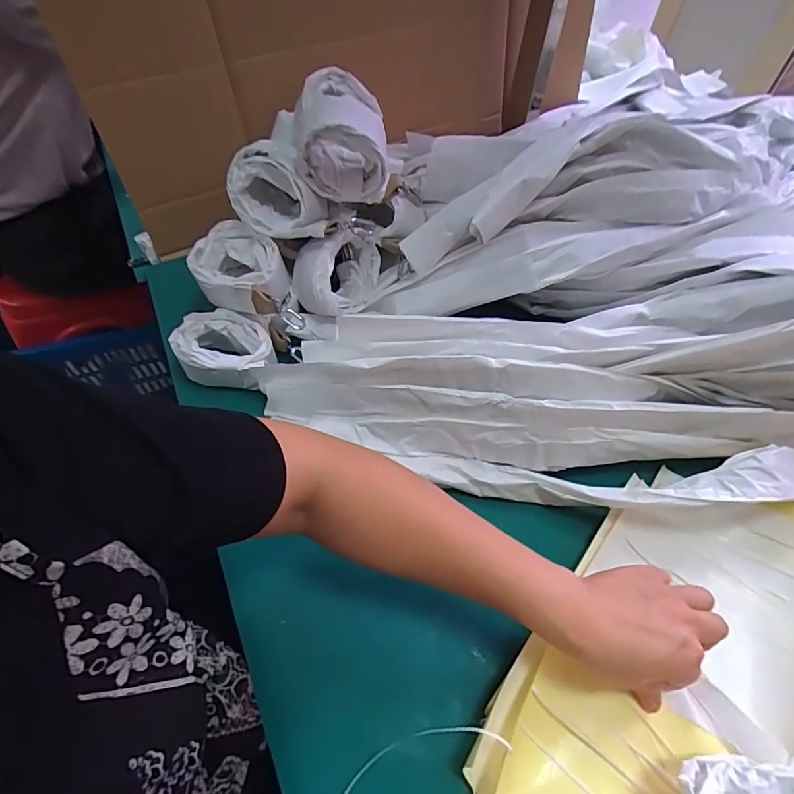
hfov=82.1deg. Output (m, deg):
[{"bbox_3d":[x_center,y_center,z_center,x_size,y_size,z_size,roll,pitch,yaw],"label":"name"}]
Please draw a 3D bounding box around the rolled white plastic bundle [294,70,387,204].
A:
[{"bbox_3d":[-0.062,-0.287,0.505,0.096,0.086,0.133,-3,55,-4],"label":"rolled white plastic bundle"}]

